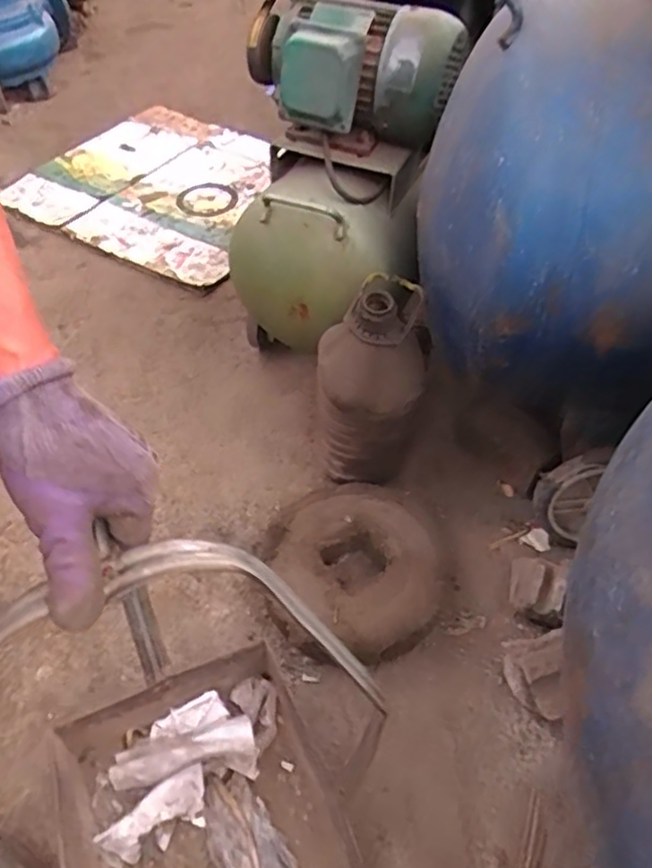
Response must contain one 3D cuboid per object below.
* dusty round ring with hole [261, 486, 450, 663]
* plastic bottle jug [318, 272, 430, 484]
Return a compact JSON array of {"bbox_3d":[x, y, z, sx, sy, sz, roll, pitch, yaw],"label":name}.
[{"bbox_3d":[0.044,0.186,0.876,0.230,0.077,0.246,1,47,-1],"label":"dusty round ring with hole"},{"bbox_3d":[0.060,-0.063,0.904,0.140,0.295,0.130,6,53,8],"label":"plastic bottle jug"}]

